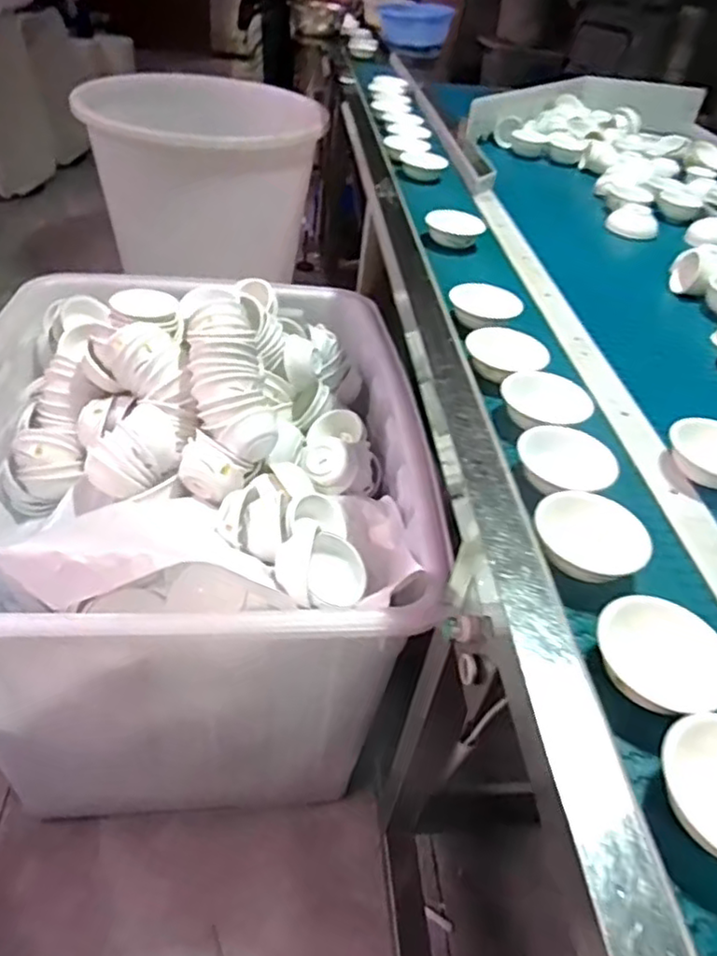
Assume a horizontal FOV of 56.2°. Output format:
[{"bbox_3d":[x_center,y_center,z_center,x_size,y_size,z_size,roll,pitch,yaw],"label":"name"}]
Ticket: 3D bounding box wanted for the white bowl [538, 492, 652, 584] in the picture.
[{"bbox_3d":[0.236,0.067,0.683,0.116,0.049,0.112,17,35,19],"label":"white bowl"}]

